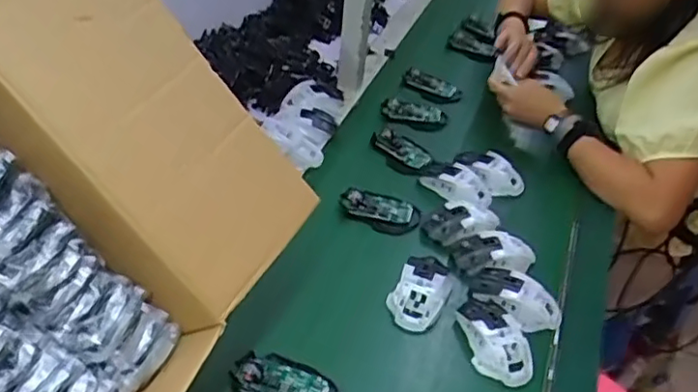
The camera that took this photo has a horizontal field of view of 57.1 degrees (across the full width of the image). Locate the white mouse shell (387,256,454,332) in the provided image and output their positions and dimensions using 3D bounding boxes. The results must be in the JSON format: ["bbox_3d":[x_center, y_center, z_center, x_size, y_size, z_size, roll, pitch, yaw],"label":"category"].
[{"bbox_3d":[0.091,0.113,0.795,0.065,0.042,0.110,21,42,15],"label":"white mouse shell"}]

